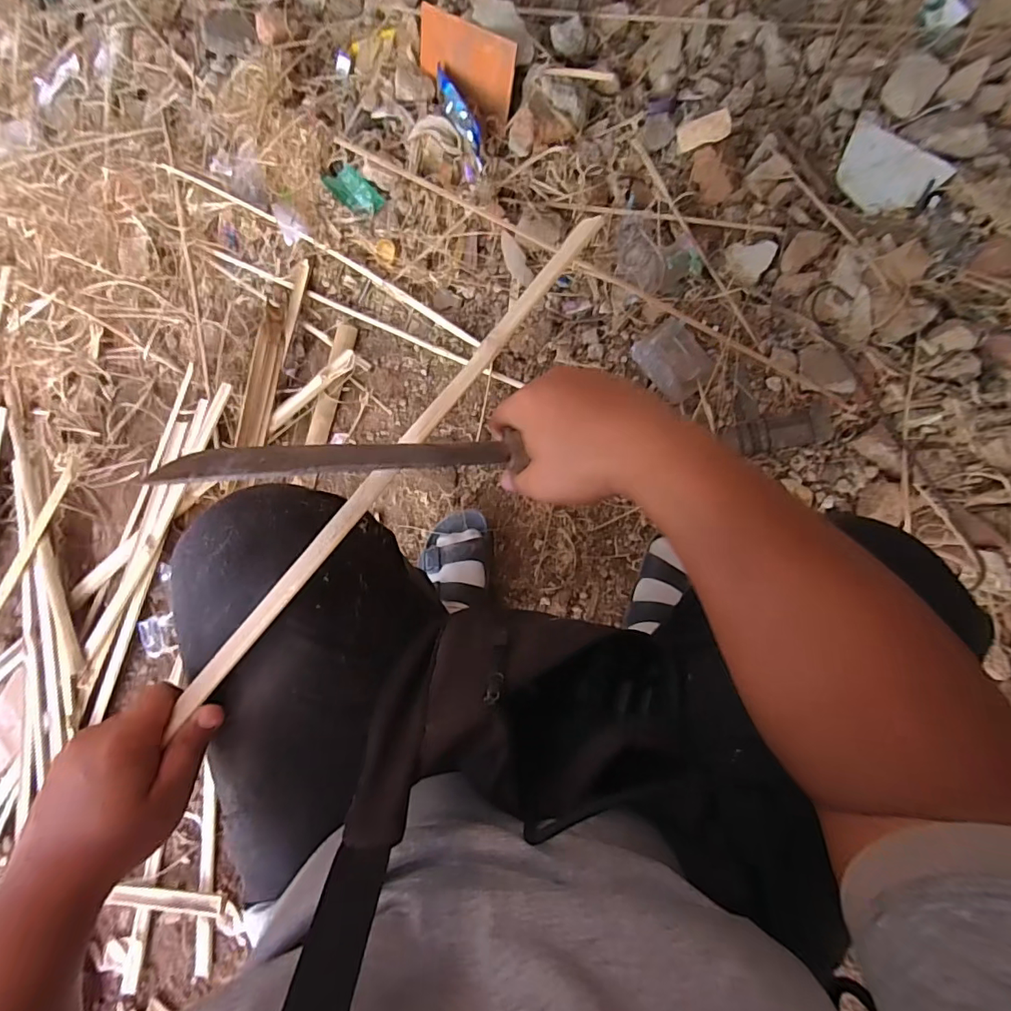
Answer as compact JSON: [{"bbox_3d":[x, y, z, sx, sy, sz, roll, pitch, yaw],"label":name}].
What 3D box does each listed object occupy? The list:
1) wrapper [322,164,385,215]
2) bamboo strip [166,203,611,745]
[{"bbox_3d":[-0.271,-0.561,0.878,0.109,0.018,0.057,43,89,10],"label":"wrapper"},{"bbox_3d":[-0.077,-0.028,0.341,0.023,0.012,0.430,40,90,10],"label":"bamboo strip"}]

